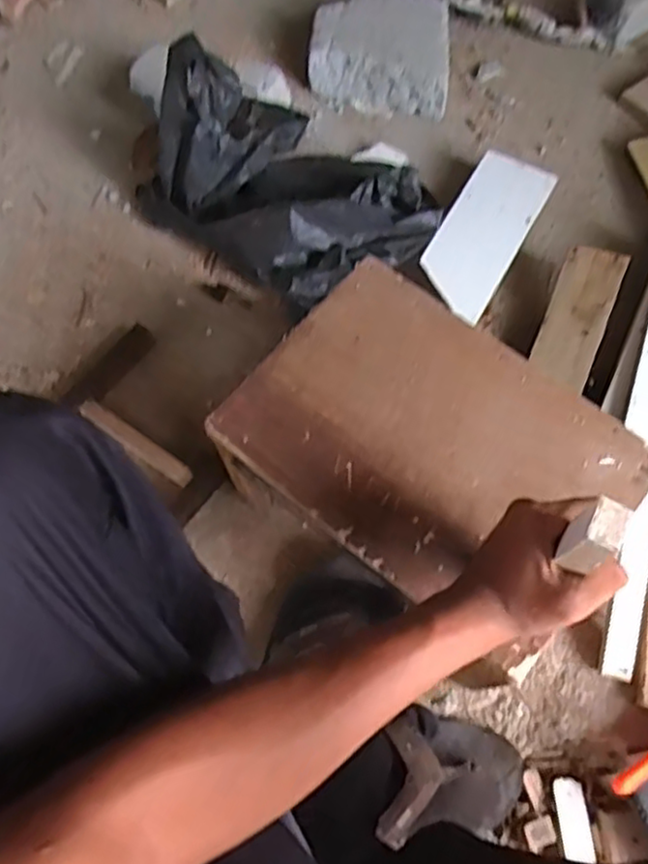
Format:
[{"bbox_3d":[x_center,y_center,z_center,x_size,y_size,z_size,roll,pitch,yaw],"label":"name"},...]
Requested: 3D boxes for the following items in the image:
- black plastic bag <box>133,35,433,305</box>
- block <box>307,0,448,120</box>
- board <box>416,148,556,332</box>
[{"bbox_3d":[-0.048,-0.301,0.833,0.357,0.196,0.181,33,71,15],"label":"black plastic bag"},{"bbox_3d":[0.082,-0.563,1.016,0.202,0.071,0.192,3,68,4],"label":"block"},{"bbox_3d":[0.203,-0.256,0.875,0.101,0.018,0.241,28,74,11],"label":"board"}]

